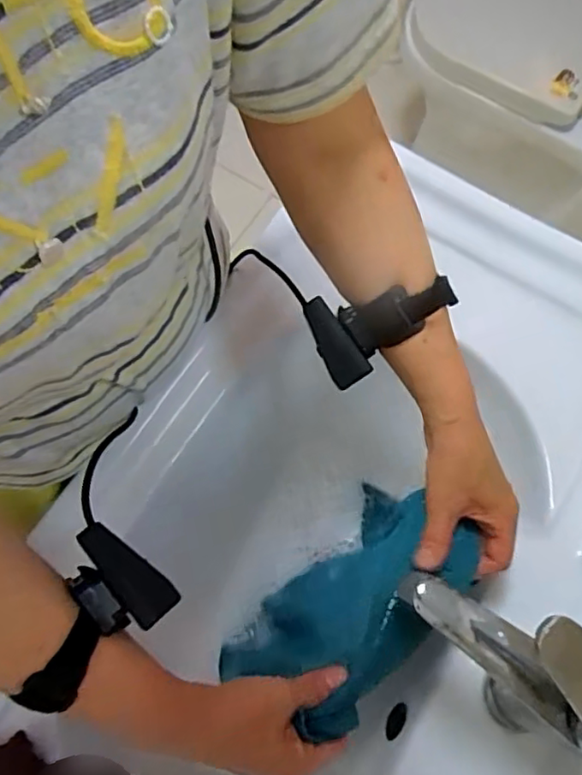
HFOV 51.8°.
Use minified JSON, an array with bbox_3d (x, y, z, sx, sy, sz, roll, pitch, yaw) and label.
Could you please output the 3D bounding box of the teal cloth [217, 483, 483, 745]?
[{"bbox_3d":[0.047,0.188,0.528,0.094,0.216,0.225,43,75,11],"label":"teal cloth"}]

